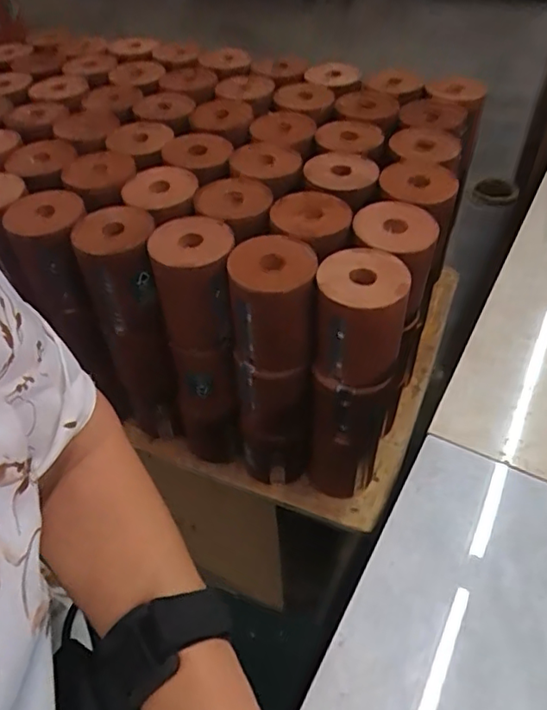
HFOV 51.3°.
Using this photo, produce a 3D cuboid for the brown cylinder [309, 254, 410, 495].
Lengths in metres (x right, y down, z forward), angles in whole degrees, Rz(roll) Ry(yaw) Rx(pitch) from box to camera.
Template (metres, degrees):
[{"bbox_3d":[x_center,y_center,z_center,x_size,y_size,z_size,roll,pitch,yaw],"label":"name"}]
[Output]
[{"bbox_3d":[0.080,0.036,0.583,0.078,0.292,0.082,10,49,11],"label":"brown cylinder"}]

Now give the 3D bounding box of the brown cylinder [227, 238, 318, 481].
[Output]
[{"bbox_3d":[-0.001,0.023,0.593,0.078,0.290,0.083,-4,47,-2],"label":"brown cylinder"}]

